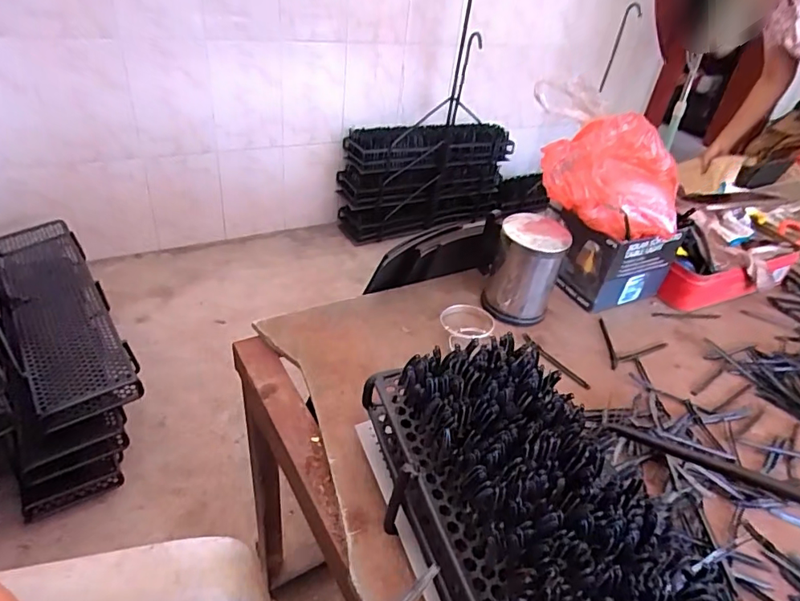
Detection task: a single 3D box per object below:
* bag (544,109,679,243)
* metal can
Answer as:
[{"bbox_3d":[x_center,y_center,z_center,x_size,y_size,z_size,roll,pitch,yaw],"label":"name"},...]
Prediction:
[{"bbox_3d":[0.269,-0.157,0.636,0.169,0.112,0.136,23,38,19],"label":"bag"},{"bbox_3d":[0.155,-0.040,0.639,0.081,0.113,0.090,16,37,11],"label":"metal can"}]

